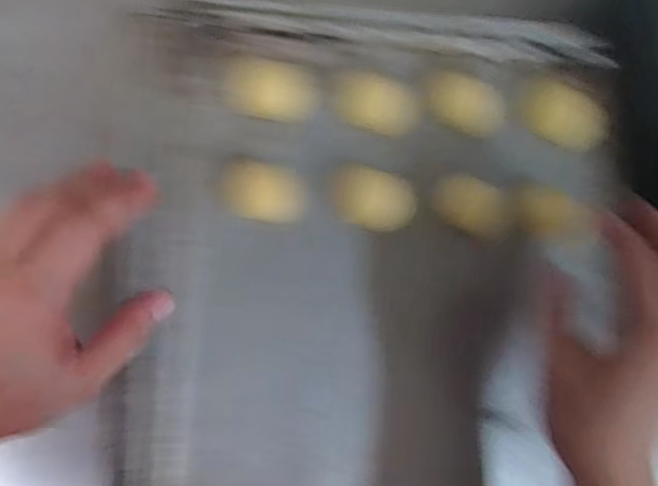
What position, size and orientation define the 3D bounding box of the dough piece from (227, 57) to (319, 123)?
[{"bbox_3d":[-0.039,-0.105,0.405,0.058,0.015,0.041,11,83,-5],"label":"dough piece"}]

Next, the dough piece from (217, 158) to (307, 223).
[{"bbox_3d":[-0.044,-0.034,0.395,0.056,0.016,0.038,12,83,-5],"label":"dough piece"}]

